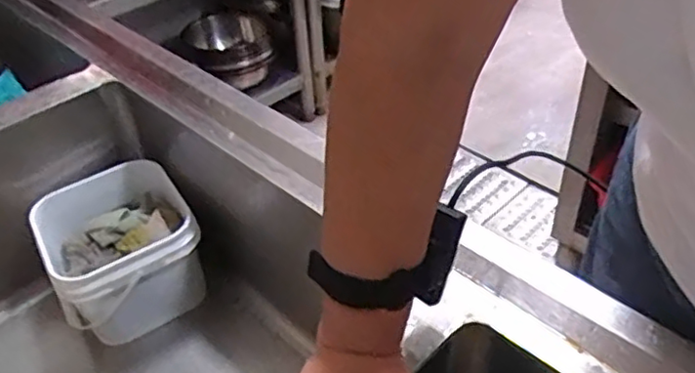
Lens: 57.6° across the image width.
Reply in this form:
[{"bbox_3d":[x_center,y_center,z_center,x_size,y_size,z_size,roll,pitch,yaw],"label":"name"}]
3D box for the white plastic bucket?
[{"bbox_3d":[-0.284,0.085,0.807,0.173,0.136,0.175,-26,44,-23],"label":"white plastic bucket"}]

